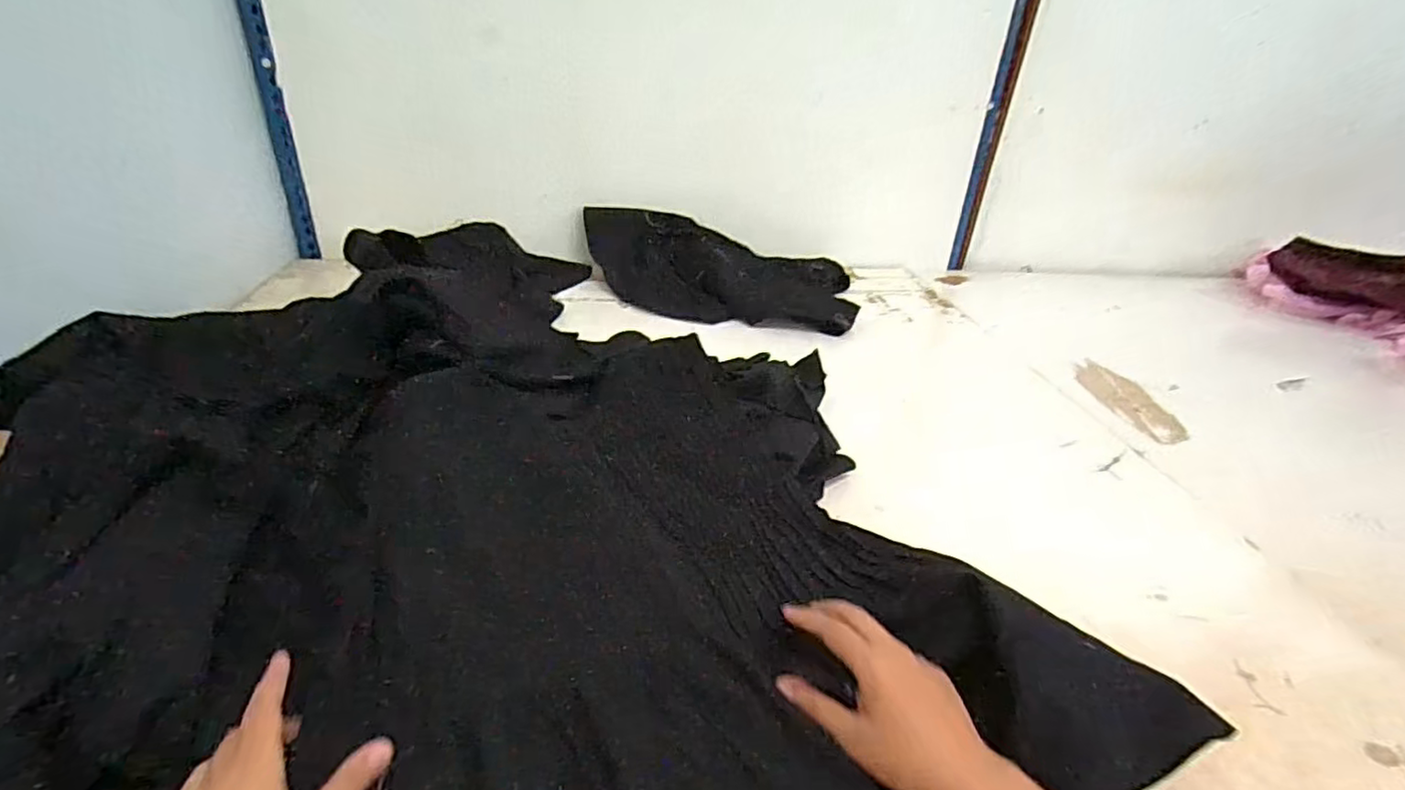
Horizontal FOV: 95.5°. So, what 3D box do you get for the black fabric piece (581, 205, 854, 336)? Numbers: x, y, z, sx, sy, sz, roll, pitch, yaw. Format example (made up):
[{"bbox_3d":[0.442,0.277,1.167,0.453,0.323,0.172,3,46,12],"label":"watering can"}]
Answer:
[{"bbox_3d":[0.024,-0.224,1.108,0.471,0.118,0.228,4,31,0],"label":"black fabric piece"}]

